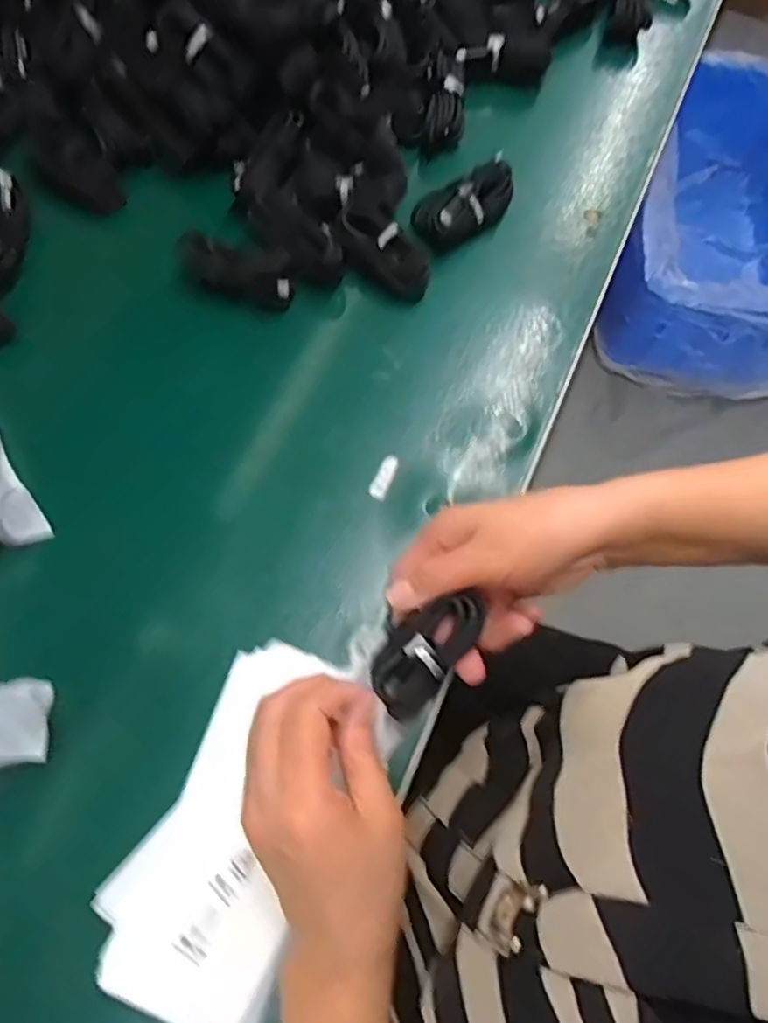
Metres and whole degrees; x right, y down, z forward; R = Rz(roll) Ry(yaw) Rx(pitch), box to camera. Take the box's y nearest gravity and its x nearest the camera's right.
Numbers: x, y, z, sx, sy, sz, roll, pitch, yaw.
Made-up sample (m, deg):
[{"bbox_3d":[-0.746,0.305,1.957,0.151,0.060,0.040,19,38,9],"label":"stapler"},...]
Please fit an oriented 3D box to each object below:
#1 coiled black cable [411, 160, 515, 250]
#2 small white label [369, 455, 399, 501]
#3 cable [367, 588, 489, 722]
[{"bbox_3d":[0.058,-0.222,0.464,0.078,0.033,0.040,-23,72,-10],"label":"coiled black cable"},{"bbox_3d":[0.000,-0.022,0.406,0.012,0.004,0.030,24,71,7],"label":"small white label"},{"bbox_3d":[0.018,0.070,0.331,0.040,0.024,0.067,36,73,11],"label":"cable"}]

